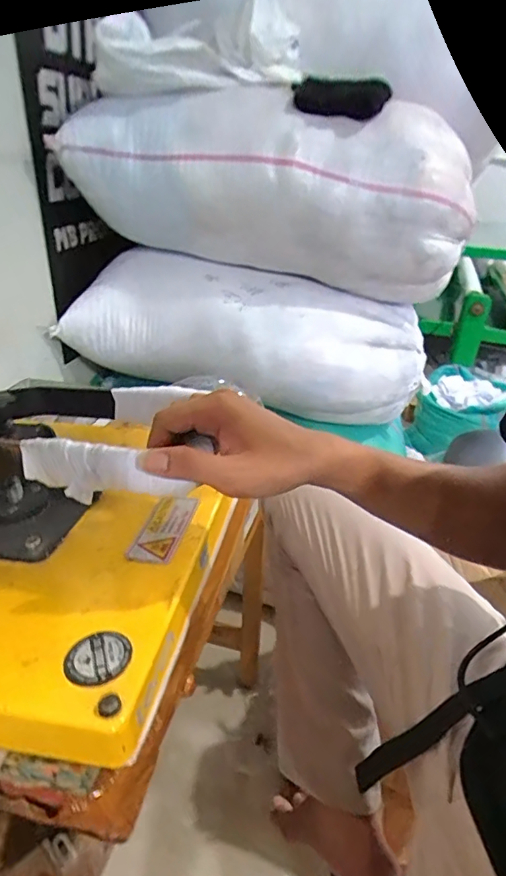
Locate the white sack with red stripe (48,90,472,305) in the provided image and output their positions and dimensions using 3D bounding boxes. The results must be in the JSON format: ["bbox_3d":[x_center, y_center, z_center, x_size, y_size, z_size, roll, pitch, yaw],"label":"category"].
[{"bbox_3d":[0.037,-0.550,1.113,0.824,0.359,0.291,11,30,14],"label":"white sack with red stripe"}]

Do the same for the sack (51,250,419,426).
[{"bbox_3d":[-0.014,-0.241,1.219,0.845,0.305,0.253,9,29,10],"label":"sack"}]

